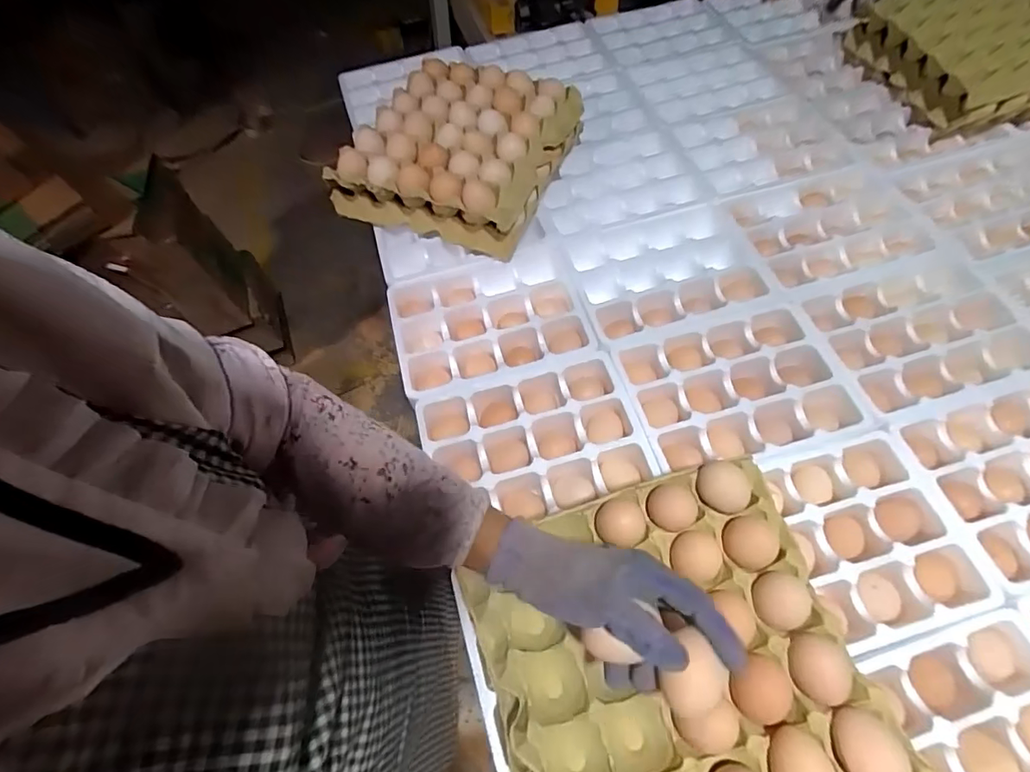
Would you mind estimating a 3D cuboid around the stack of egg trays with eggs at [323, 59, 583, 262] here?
[{"bbox_3d":[-0.078,-0.350,0.748,0.285,0.108,0.283,20,64,15],"label":"stack of egg trays with eggs"}]

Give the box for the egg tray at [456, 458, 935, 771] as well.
[{"bbox_3d":[0.120,0.228,0.388,0.266,0.058,0.290,-18,61,-6],"label":"egg tray"}]

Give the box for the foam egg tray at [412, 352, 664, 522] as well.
[{"bbox_3d":[0.019,0.068,0.594,0.236,0.054,0.164,-14,61,-4],"label":"foam egg tray"}]

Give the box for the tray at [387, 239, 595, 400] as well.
[{"bbox_3d":[-0.037,-0.081,0.681,0.240,0.054,0.191,-15,61,-4],"label":"tray"}]

